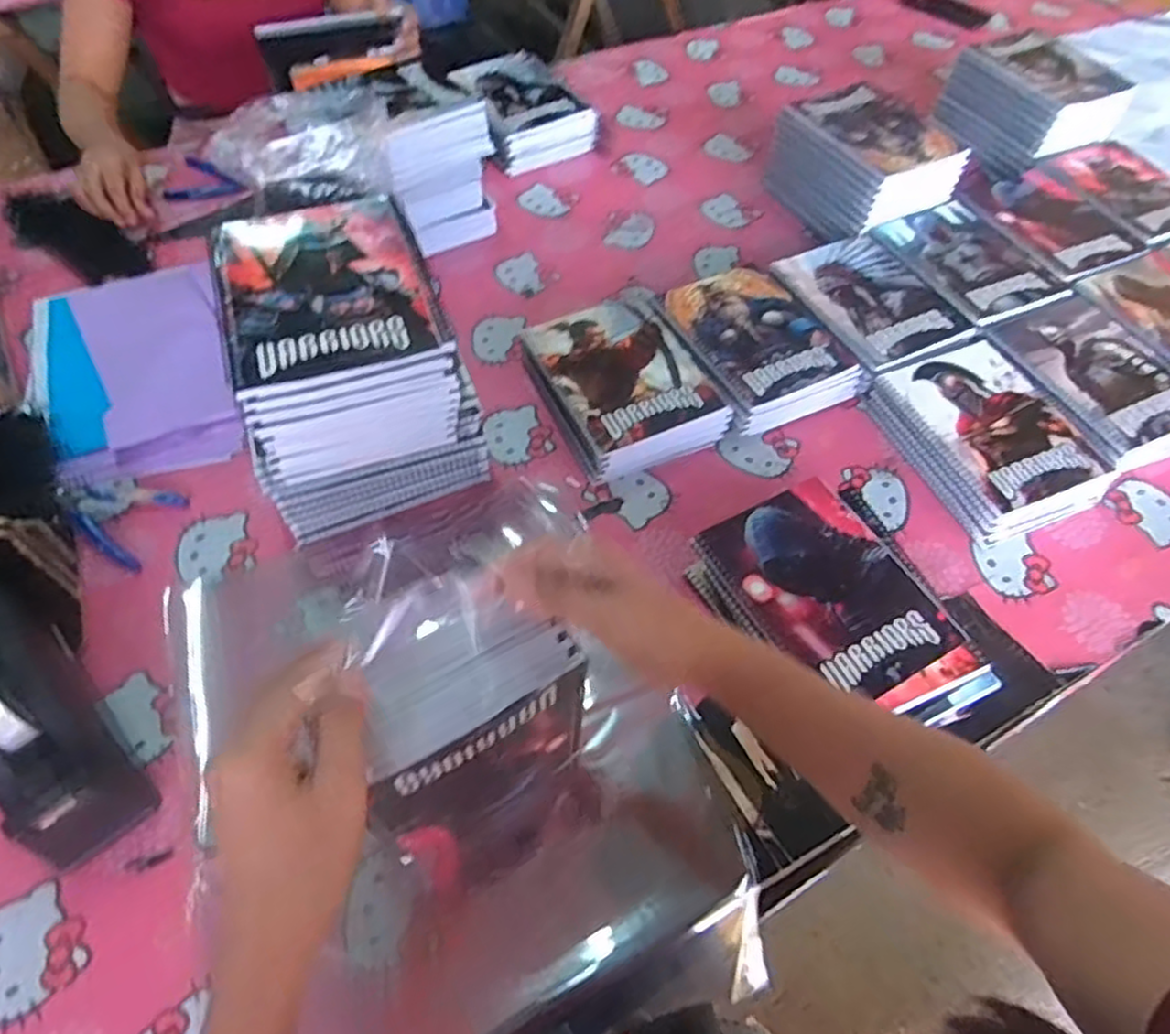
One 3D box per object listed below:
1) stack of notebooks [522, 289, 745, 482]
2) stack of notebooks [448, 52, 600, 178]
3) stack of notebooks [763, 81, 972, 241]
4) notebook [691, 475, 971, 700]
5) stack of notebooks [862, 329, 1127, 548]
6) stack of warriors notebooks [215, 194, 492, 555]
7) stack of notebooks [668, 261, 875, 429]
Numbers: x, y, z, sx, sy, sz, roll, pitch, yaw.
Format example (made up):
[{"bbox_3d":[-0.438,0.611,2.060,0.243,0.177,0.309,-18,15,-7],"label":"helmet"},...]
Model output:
[{"bbox_3d":[0.041,-0.152,0.797,0.166,0.059,0.216,-22,59,-18],"label":"stack of notebooks"},{"bbox_3d":[-0.093,-0.616,1.096,0.160,0.067,0.226,-19,59,-16],"label":"stack of notebooks"},{"bbox_3d":[0.370,-0.471,0.988,0.152,0.134,0.199,-25,60,-19],"label":"stack of notebooks"},{"bbox_3d":[0.208,0.062,0.629,0.150,0.016,0.190,-24,60,-19],"label":"notebook"},{"bbox_3d":[0.427,-0.088,0.771,0.164,0.061,0.216,-18,58,-16],"label":"stack of notebooks"},{"bbox_3d":[-0.206,-0.124,0.660,0.183,0.227,0.191,-15,58,-14],"label":"stack of warriors notebooks"},{"bbox_3d":[0.193,-0.191,0.832,0.160,0.061,0.217,-23,60,-18],"label":"stack of notebooks"}]

